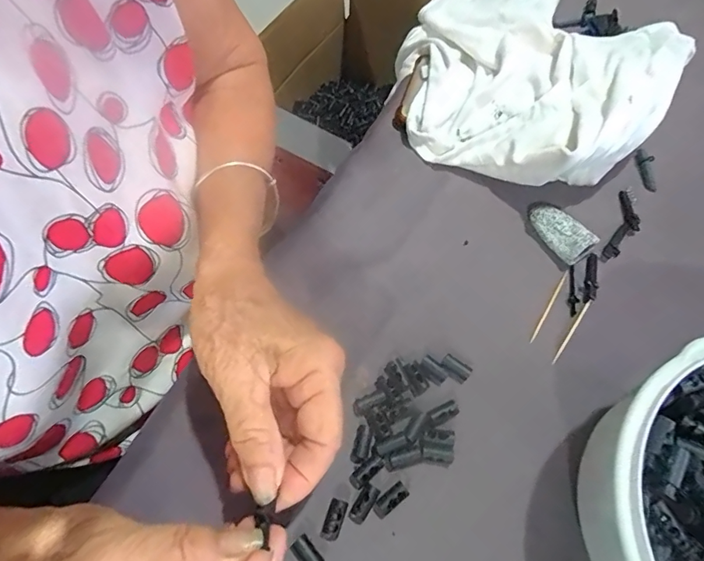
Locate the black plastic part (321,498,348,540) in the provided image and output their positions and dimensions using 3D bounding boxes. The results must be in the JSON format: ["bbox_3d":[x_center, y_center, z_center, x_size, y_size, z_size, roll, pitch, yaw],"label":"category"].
[{"bbox_3d":[-0.010,0.131,0.246,0.010,0.005,0.022,19,79,10],"label":"black plastic part"}]

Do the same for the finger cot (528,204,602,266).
[{"bbox_3d":[0.145,-0.034,0.316,0.022,0.016,0.047,-35,69,-14],"label":"finger cot"}]

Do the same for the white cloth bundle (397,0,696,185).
[{"bbox_3d":[0.138,-0.180,0.365,0.219,0.054,0.220,31,69,15],"label":"white cloth bundle"}]

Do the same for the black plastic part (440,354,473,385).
[{"bbox_3d":[0.065,0.055,0.282,0.018,0.007,0.012,33,70,16],"label":"black plastic part"}]

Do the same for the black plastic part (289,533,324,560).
[{"bbox_3d":[-0.024,0.147,0.241,0.011,0.005,0.018,-39,70,-16],"label":"black plastic part"}]

